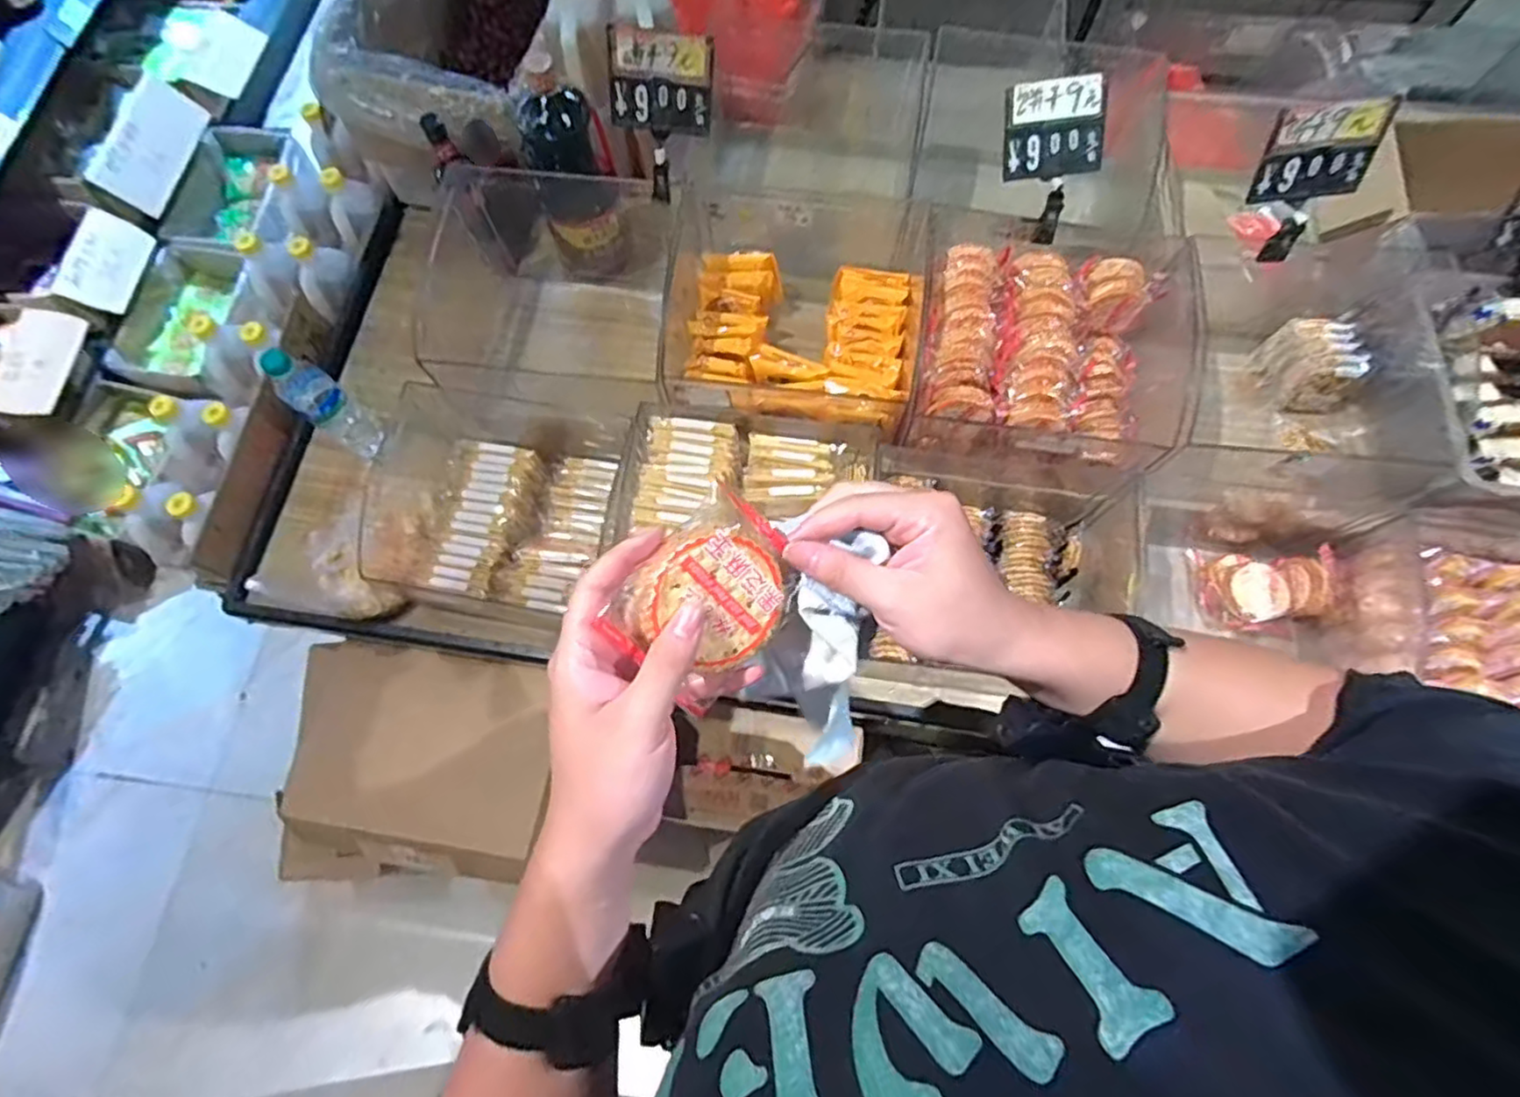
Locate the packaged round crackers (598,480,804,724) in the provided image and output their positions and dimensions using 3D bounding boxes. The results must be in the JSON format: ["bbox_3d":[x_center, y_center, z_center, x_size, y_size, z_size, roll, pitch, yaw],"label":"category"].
[{"bbox_3d":[-0.026,0.029,0.353,0.079,0.024,0.102,39,91,-25],"label":"packaged round crackers"}]

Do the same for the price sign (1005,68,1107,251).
[{"bbox_3d":[0.338,-0.445,0.768,0.109,0.039,0.168,-7,110,15],"label":"price sign"}]

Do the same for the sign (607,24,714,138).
[{"bbox_3d":[-0.106,-0.502,0.727,0.109,0.096,0.010,3,48,-5],"label":"sign"}]

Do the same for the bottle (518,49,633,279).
[{"bbox_3d":[-0.246,-0.491,0.902,0.102,0.295,0.110,-18,73,-5],"label":"bottle"}]

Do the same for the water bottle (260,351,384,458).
[{"bbox_3d":[-0.595,-0.201,0.918,0.067,0.192,0.061,32,75,10],"label":"water bottle"}]

